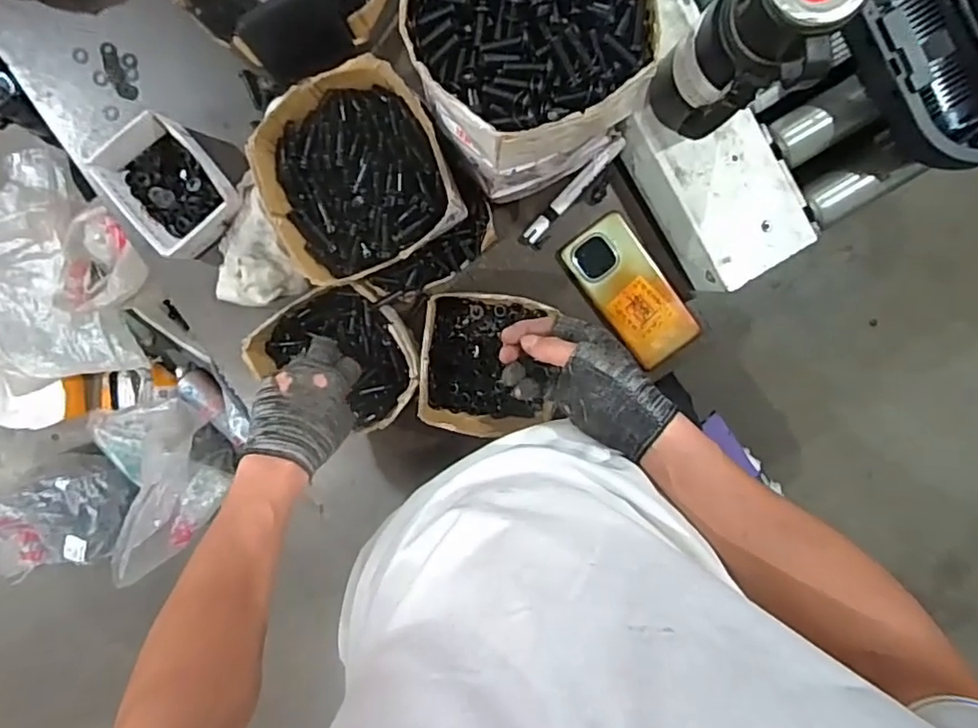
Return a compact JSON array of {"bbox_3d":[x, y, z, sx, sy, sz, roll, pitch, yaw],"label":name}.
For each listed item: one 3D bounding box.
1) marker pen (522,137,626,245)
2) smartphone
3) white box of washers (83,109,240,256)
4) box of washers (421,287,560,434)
[{"bbox_3d":[0.089,-0.183,0.648,0.019,0.018,0.142,43,95,-6],"label":"marker pen"},{"bbox_3d":[0.154,-0.077,0.666,0.076,0.014,0.162,-36,97,4],"label":"smartphone"},{"bbox_3d":[-0.320,-0.181,0.627,0.095,0.064,0.133,-37,97,4],"label":"white box of washers"},{"bbox_3d":[-0.005,-0.001,0.647,0.125,0.072,0.142,1,98,-1],"label":"box of washers"}]

